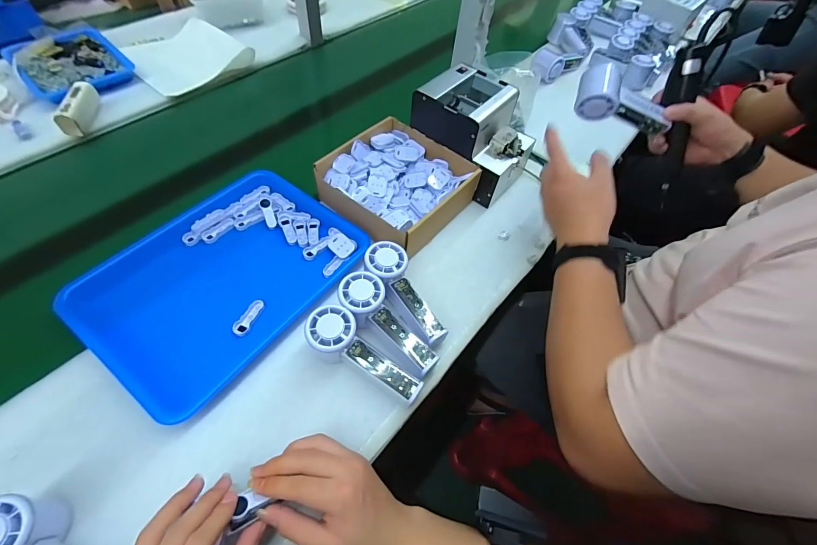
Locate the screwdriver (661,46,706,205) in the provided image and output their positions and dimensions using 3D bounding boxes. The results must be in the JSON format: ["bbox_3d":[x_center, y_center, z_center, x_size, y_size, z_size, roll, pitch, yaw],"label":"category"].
[{"bbox_3d":[0.433,-0.228,0.574,0.032,0.229,0.040,-14,23,-14],"label":"screwdriver"}]

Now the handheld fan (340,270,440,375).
[{"bbox_3d":[-0.028,0.065,0.449,0.055,0.032,0.154,-40,80,-26],"label":"handheld fan"}]

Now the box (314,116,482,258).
[{"bbox_3d":[-0.016,-0.146,0.585,0.193,0.070,0.212,37,61,18],"label":"box"}]

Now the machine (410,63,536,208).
[{"bbox_3d":[0.116,-0.237,0.617,0.174,0.139,0.141,37,61,18],"label":"machine"}]

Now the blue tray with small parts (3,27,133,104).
[{"bbox_3d":[-0.676,-0.422,0.712,0.222,0.033,0.172,37,61,18],"label":"blue tray with small parts"}]

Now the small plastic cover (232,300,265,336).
[{"bbox_3d":[-0.210,0.059,0.467,0.018,0.009,0.051,18,57,7],"label":"small plastic cover"}]

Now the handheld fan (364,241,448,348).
[{"bbox_3d":[-0.006,0.027,0.478,0.056,0.040,0.154,-27,77,-21],"label":"handheld fan"}]

